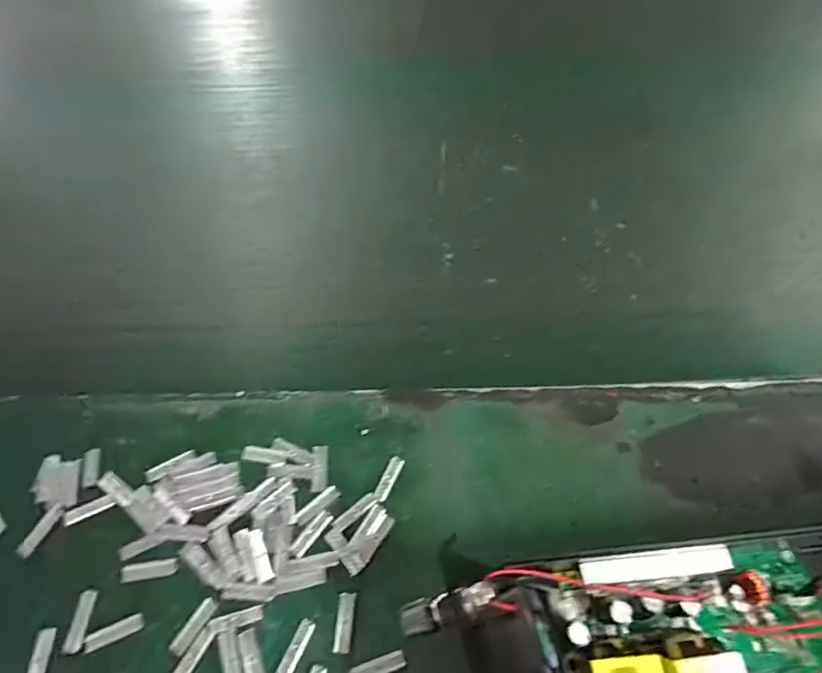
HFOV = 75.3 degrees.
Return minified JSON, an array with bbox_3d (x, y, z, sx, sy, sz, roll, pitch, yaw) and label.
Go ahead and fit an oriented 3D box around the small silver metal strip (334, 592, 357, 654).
[{"bbox_3d":[-0.038,0.166,0.310,0.010,0.004,0.031,4,58,3],"label":"small silver metal strip"}]

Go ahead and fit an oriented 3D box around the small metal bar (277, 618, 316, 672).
[{"bbox_3d":[-0.065,0.177,0.302,0.009,0.004,0.031,22,60,13],"label":"small metal bar"}]

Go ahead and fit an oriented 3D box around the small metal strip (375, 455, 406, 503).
[{"bbox_3d":[-0.014,0.093,0.350,0.009,0.004,0.031,23,61,14],"label":"small metal strip"}]

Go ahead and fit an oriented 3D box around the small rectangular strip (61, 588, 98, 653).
[{"bbox_3d":[-0.194,0.167,0.312,0.010,0.004,0.033,1,58,1],"label":"small rectangular strip"}]

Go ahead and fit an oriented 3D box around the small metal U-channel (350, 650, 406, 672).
[{"bbox_3d":[-0.019,0.187,0.300,0.031,0.004,0.009,-16,59,-10],"label":"small metal U-channel"}]

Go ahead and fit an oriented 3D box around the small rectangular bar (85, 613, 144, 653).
[{"bbox_3d":[-0.172,0.170,0.307,0.031,0.004,0.009,-23,60,-14],"label":"small rectangular bar"}]

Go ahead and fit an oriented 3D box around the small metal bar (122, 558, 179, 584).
[{"bbox_3d":[-0.159,0.142,0.325,0.034,0.004,0.010,-7,58,-4],"label":"small metal bar"}]

